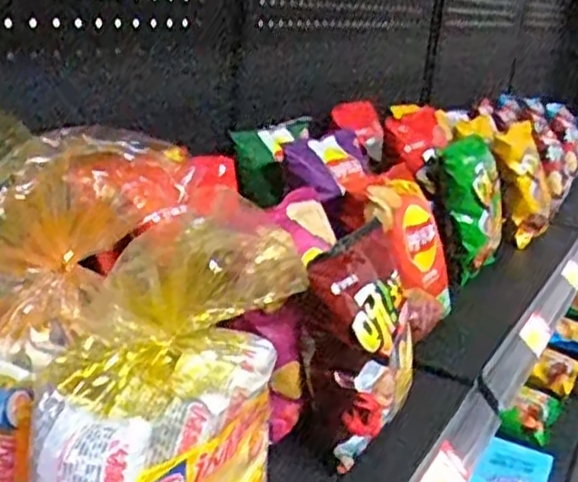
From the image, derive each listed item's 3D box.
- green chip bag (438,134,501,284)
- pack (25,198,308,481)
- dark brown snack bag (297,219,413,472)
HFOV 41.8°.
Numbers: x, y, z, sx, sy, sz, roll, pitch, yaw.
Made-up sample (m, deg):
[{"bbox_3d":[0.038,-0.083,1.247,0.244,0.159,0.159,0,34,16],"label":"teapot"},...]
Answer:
[{"bbox_3d":[0.266,-0.050,1.087,0.055,0.194,0.124,-3,11,46],"label":"green chip bag"},{"bbox_3d":[-0.070,0.118,0.433,0.077,0.244,0.174,12,20,22],"label":"pack"},{"bbox_3d":[0.061,0.093,0.672,0.076,0.165,0.116,15,21,29],"label":"dark brown snack bag"}]

